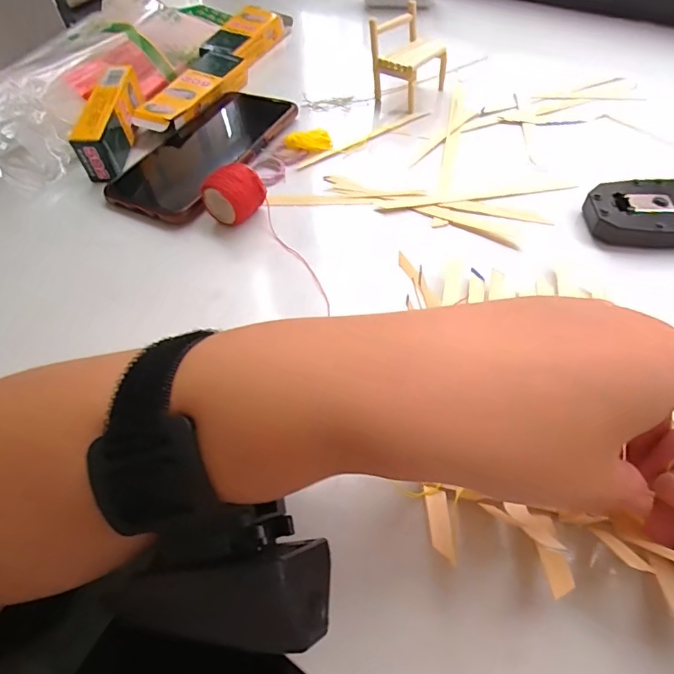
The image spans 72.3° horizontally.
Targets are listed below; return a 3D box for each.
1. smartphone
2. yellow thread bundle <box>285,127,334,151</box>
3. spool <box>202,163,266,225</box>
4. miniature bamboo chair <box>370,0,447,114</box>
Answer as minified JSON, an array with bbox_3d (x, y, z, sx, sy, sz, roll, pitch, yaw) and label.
[{"bbox_3d":[-0.108,-0.152,0.373,0.094,0.011,0.166,20,58,17],"label":"smartphone"},{"bbox_3d":[-0.022,-0.157,0.367,0.039,0.012,0.013,-15,53,-25],"label":"yellow thread bundle"},{"bbox_3d":[-0.067,-0.096,0.314,0.028,0.035,0.034,33,63,24],"label":"spool"},{"bbox_3d":[0.062,-0.244,0.398,0.051,0.057,0.062,35,64,25],"label":"miniature bamboo chair"}]

